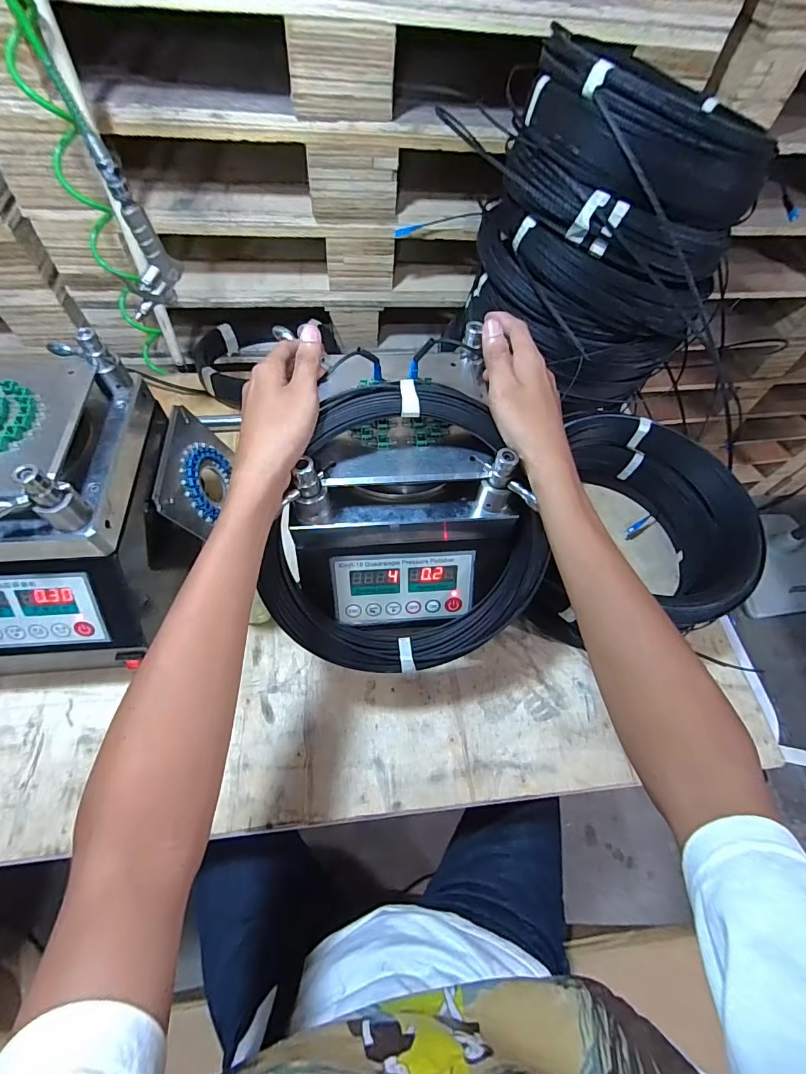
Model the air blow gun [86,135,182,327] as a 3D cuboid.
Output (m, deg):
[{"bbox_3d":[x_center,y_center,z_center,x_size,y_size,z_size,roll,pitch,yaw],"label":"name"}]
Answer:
[{"bbox_3d":[-0.319,-0.357,0.524,0.033,0.164,0.079,10,61,2],"label":"air blow gun"}]

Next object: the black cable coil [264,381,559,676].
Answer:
[{"bbox_3d":[0.020,0.002,0.435,0.301,0.288,0.048,4,20,-8],"label":"black cable coil"}]

